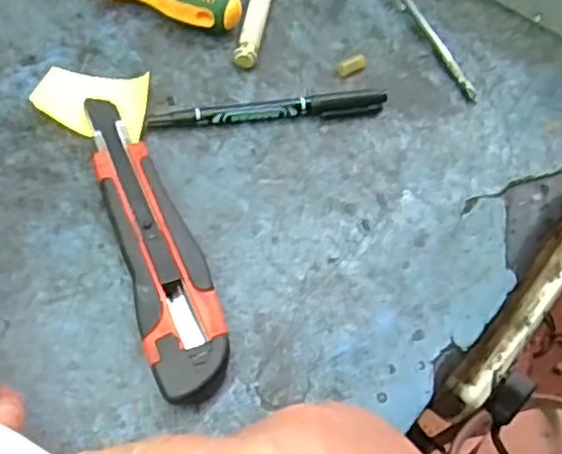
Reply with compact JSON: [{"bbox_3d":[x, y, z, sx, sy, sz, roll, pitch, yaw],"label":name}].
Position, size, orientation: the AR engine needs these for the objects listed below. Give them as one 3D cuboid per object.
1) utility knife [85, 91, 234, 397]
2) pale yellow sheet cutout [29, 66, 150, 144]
[{"bbox_3d":[-0.064,0.002,0.372,0.038,0.018,0.177,-15,61,-13],"label":"utility knife"},{"bbox_3d":[-0.105,-0.070,0.413,0.064,0.016,0.040,12,58,3],"label":"pale yellow sheet cutout"}]

